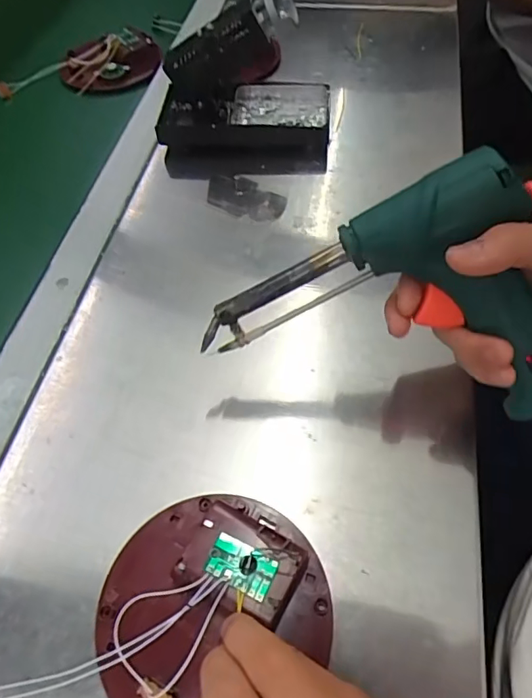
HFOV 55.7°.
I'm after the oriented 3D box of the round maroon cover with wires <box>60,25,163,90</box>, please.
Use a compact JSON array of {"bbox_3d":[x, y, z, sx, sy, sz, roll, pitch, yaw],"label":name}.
[{"bbox_3d":[-0.185,-0.342,0.595,0.114,0.033,0.102,-4,55,0],"label":"round maroon cover with wires"}]

